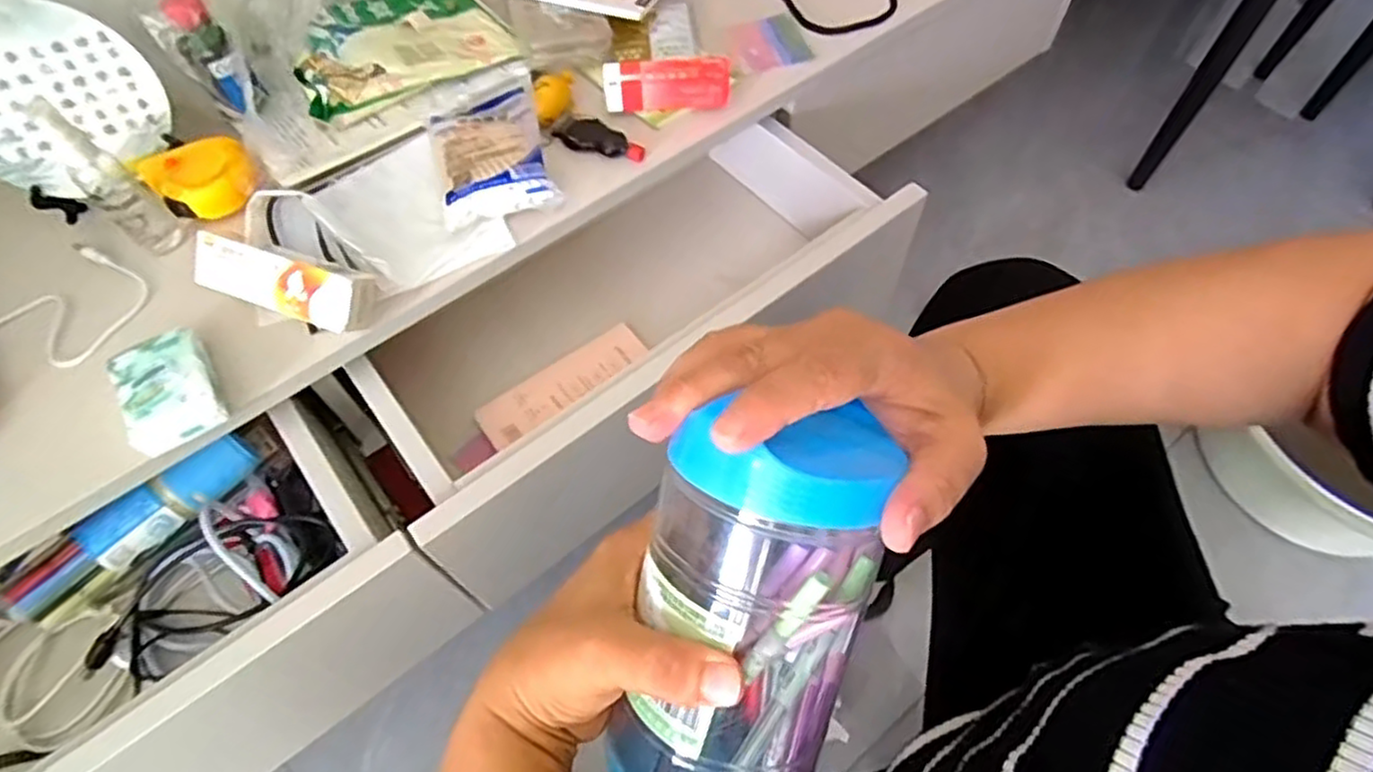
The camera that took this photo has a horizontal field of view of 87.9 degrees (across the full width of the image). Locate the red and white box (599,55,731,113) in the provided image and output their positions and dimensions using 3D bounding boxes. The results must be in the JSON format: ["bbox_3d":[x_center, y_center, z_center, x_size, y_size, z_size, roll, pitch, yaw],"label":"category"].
[{"bbox_3d":[-0.017,-0.274,0.646,0.112,0.035,0.037,-5,60,-2],"label":"red and white box"}]

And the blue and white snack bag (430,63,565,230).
[{"bbox_3d":[-0.168,-0.205,0.610,0.090,0.031,0.165,-15,60,-7],"label":"blue and white snack bag"}]

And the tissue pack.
[{"bbox_3d":[-0.360,0.003,0.498,0.058,0.031,0.077,-26,62,-13],"label":"tissue pack"}]

